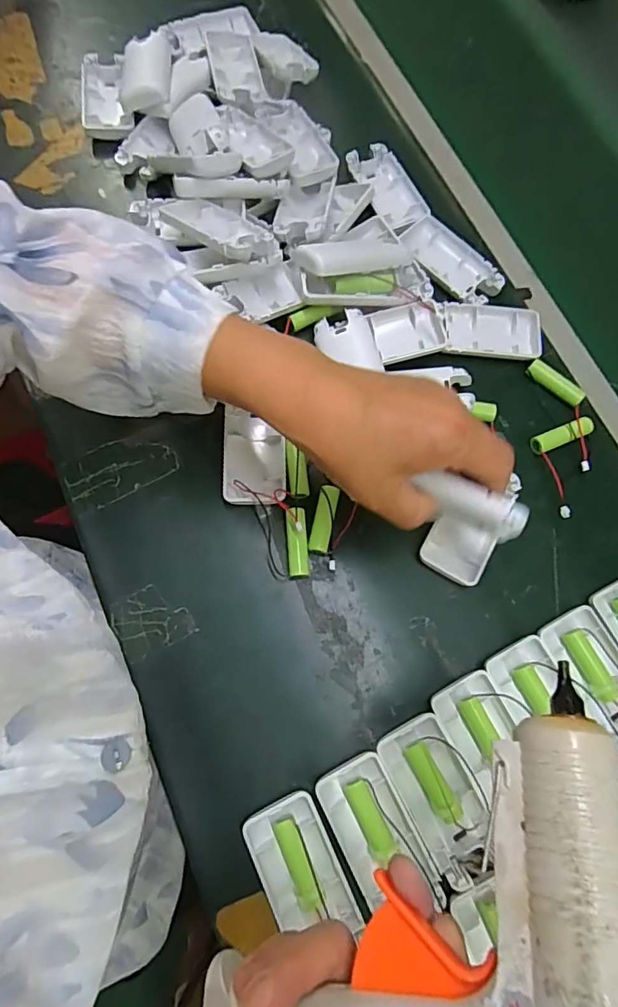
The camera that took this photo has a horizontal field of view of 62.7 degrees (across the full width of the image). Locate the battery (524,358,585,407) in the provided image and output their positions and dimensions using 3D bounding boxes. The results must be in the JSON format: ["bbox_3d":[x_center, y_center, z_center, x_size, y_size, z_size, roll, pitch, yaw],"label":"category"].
[{"bbox_3d":[0.203,-0.099,0.418,0.050,0.013,0.010,41,75,12],"label":"battery"}]

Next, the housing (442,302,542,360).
[{"bbox_3d":[0.154,-0.144,0.430,0.081,0.014,0.049,5,71,0],"label":"housing"}]

